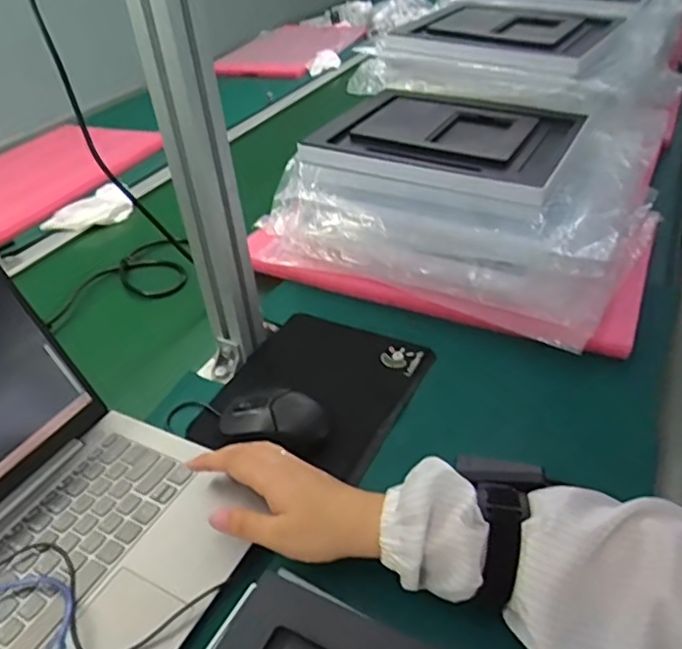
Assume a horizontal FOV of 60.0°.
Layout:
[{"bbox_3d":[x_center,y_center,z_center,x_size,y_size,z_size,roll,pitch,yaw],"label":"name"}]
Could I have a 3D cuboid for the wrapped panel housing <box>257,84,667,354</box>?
[{"bbox_3d":[0.160,-0.166,0.747,0.405,0.133,0.321,19,44,28],"label":"wrapped panel housing"}]

